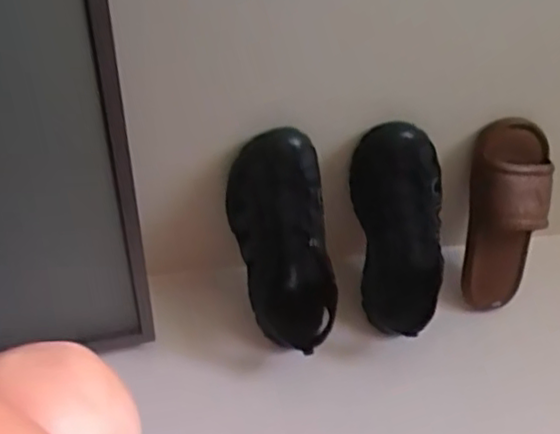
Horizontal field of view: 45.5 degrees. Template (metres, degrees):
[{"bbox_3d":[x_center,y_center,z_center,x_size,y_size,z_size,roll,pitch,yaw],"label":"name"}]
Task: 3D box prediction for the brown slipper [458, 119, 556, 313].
[{"bbox_3d":[0.298,0.011,0.921,0.111,0.278,0.083,17,42,13],"label":"brown slipper"}]

